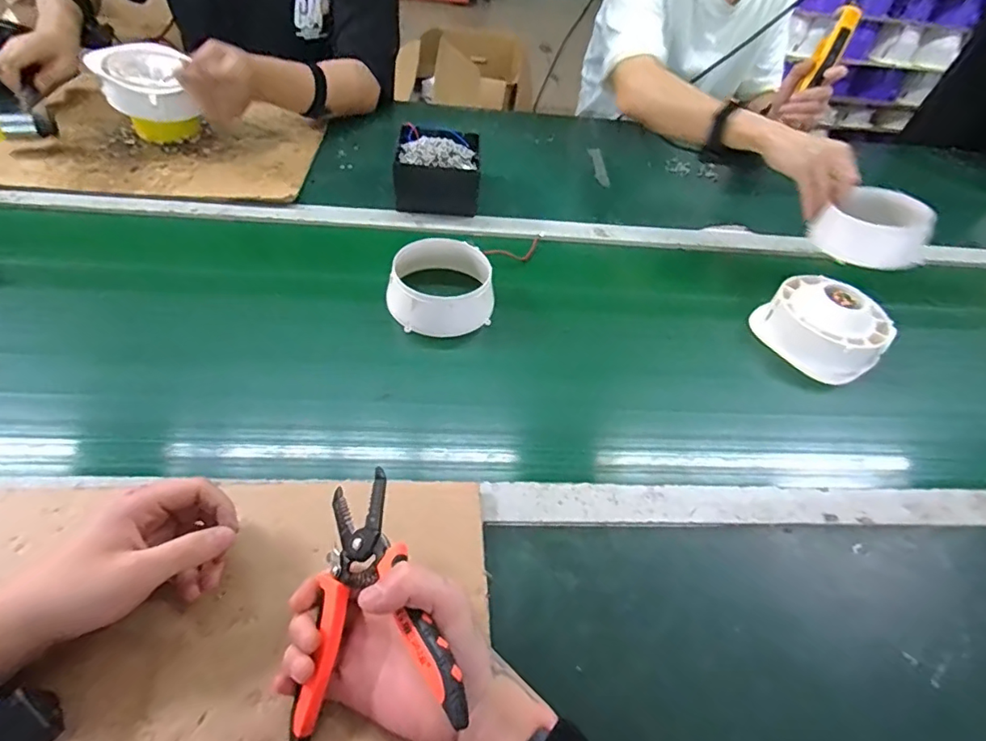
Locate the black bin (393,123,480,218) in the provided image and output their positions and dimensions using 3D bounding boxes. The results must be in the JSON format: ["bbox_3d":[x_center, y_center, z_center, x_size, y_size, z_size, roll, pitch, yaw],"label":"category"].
[{"bbox_3d":[-0.082,-0.293,0.777,0.121,0.075,0.128,1,47,-5],"label":"black bin"}]

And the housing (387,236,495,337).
[{"bbox_3d":[-0.060,-0.101,0.627,0.118,0.065,0.102,4,47,-2],"label":"housing"}]

